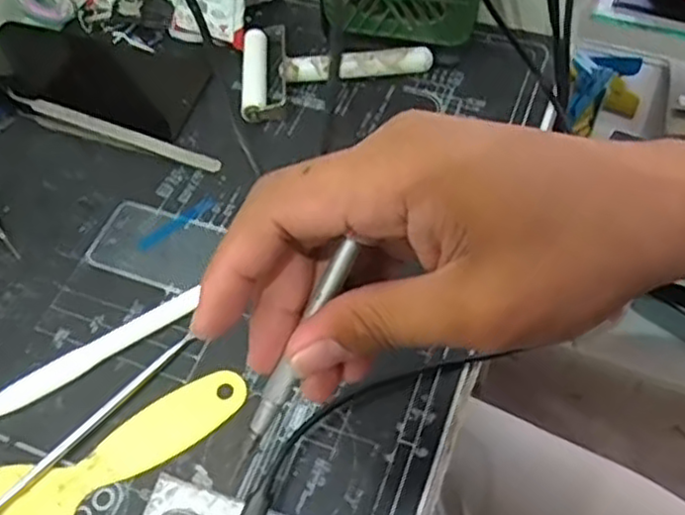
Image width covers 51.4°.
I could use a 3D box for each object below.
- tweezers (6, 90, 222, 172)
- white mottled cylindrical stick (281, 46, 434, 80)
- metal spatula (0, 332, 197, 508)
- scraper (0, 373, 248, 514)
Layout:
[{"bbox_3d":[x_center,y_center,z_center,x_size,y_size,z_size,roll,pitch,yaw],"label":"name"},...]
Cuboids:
[{"bbox_3d":[-0.142,-0.078,0.440,0.142,0.016,0.013,17,61,13],"label":"tweezers"},{"bbox_3d":[0.010,-0.124,0.459,0.095,0.013,0.016,-8,58,-1],"label":"white mottled cylindrical stick"},{"bbox_3d":[-0.124,0.083,0.344,0.006,0.004,0.134,37,64,23],"label":"metal spatula"},{"bbox_3d":[-0.102,0.092,0.335,0.123,0.004,0.050,-31,61,-15],"label":"scraper"}]

